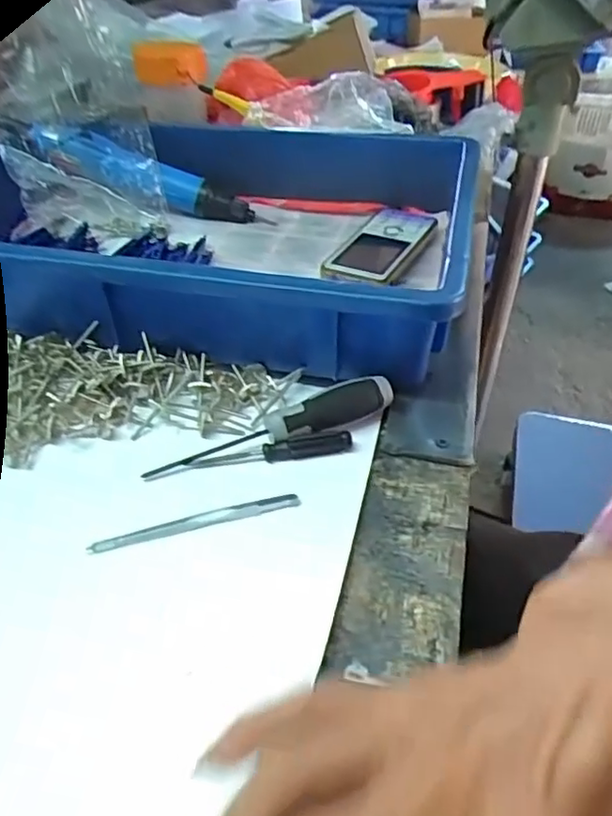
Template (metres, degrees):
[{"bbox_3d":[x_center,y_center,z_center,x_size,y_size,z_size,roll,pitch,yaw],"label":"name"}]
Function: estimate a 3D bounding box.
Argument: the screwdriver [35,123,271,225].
[{"bbox_3d":[-0.147,-0.215,0.581,0.219,0.035,0.036,20,40,-5],"label":"screwdriver"}]

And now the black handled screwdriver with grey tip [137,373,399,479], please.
[{"bbox_3d":[-0.017,0.009,0.353,0.143,0.021,0.022,-14,41,-16],"label":"black handled screwdriver with grey tip"}]

